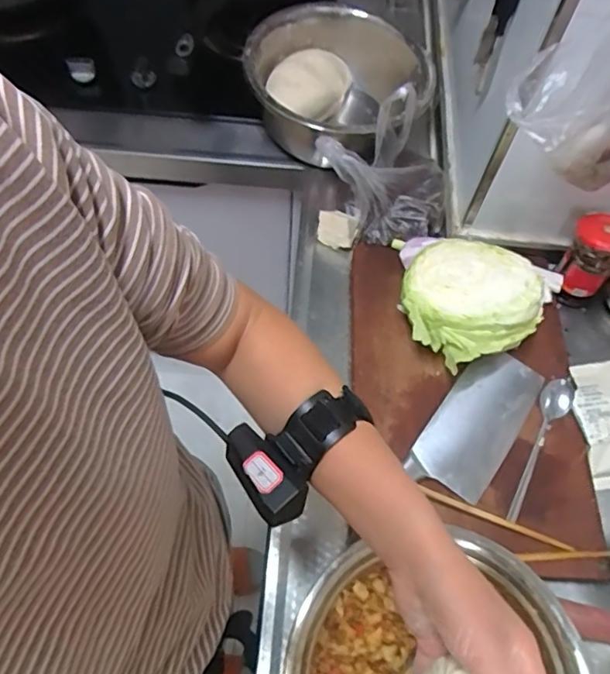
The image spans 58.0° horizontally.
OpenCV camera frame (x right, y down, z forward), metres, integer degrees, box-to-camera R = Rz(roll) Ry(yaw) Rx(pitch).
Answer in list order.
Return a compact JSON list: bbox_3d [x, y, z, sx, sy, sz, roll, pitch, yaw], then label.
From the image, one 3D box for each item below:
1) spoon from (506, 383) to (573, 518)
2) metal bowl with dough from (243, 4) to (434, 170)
[{"bbox_3d":[0.256,0.118,0.612,0.033,0.025,0.181,31,64,13],"label":"spoon"},{"bbox_3d":[0.034,-0.371,0.846,0.247,0.127,0.258,1,62,-2],"label":"metal bowl with dough"}]

